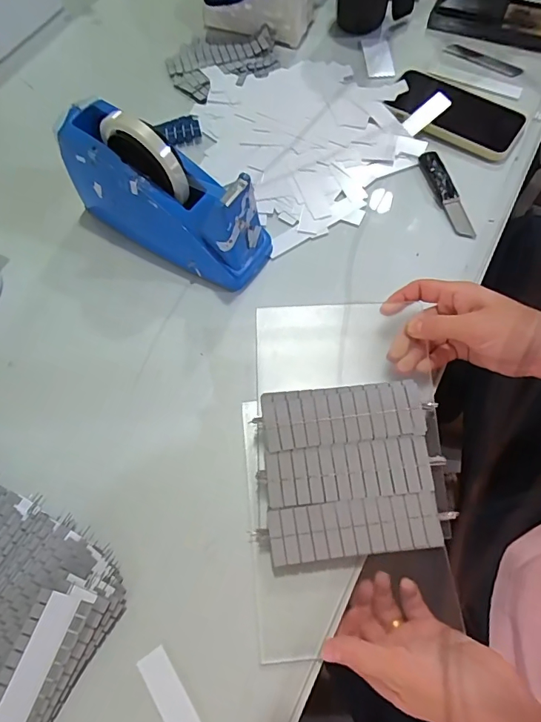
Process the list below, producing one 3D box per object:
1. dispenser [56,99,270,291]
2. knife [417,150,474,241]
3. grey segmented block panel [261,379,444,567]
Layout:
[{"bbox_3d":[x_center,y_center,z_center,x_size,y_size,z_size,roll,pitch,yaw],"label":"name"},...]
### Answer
[{"bbox_3d":[-0.104,-0.160,0.432,0.202,0.117,0.068,29,70,13],"label":"dispenser"},{"bbox_3d":[0.193,-0.184,0.487,0.024,0.008,0.115,-15,67,-5],"label":"knife"},{"bbox_3d":[0.060,0.083,0.347,0.125,0.004,0.128,-5,73,1],"label":"grey segmented block panel"}]

